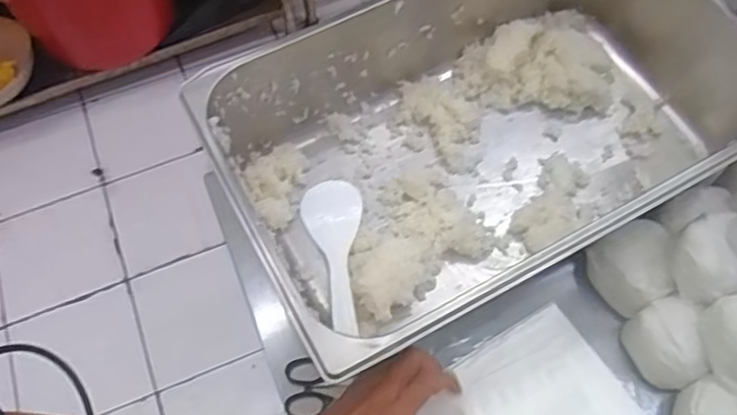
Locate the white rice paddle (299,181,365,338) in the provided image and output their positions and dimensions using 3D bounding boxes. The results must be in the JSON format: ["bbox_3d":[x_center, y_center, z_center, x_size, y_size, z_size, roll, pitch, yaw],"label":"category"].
[{"bbox_3d":[-0.031,0.044,0.660,0.060,0.035,0.168,-9,62,-3],"label":"white rice paddle"}]

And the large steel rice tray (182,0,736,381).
[{"bbox_3d":[0.135,-0.075,0.661,0.539,0.151,0.310,-26,65,-12],"label":"large steel rice tray"}]

